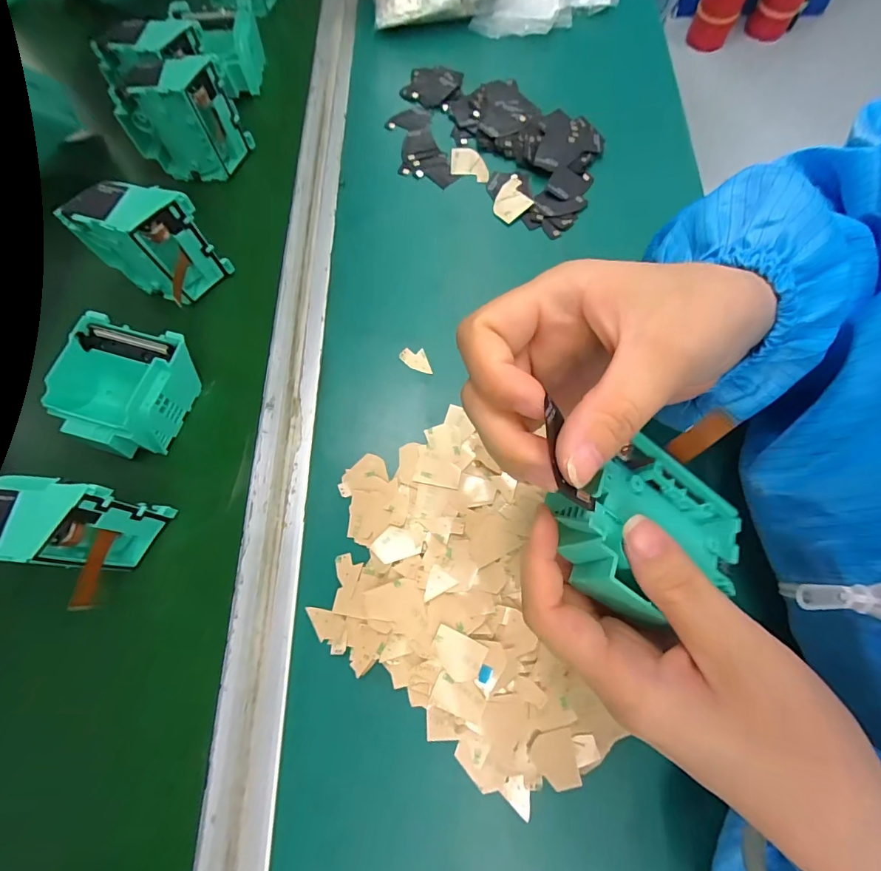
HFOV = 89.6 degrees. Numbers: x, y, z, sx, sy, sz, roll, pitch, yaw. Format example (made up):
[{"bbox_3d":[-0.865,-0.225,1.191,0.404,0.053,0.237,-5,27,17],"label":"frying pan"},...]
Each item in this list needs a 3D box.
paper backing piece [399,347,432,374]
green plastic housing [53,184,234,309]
[{"bbox_3d":[-0.018,-0.052,0.317,0.018,0.004,0.023,-20,78,-5],"label":"paper backing piece"},{"bbox_3d":[-0.205,-0.134,0.315,0.076,0.077,0.039,16,73,3],"label":"green plastic housing"}]

